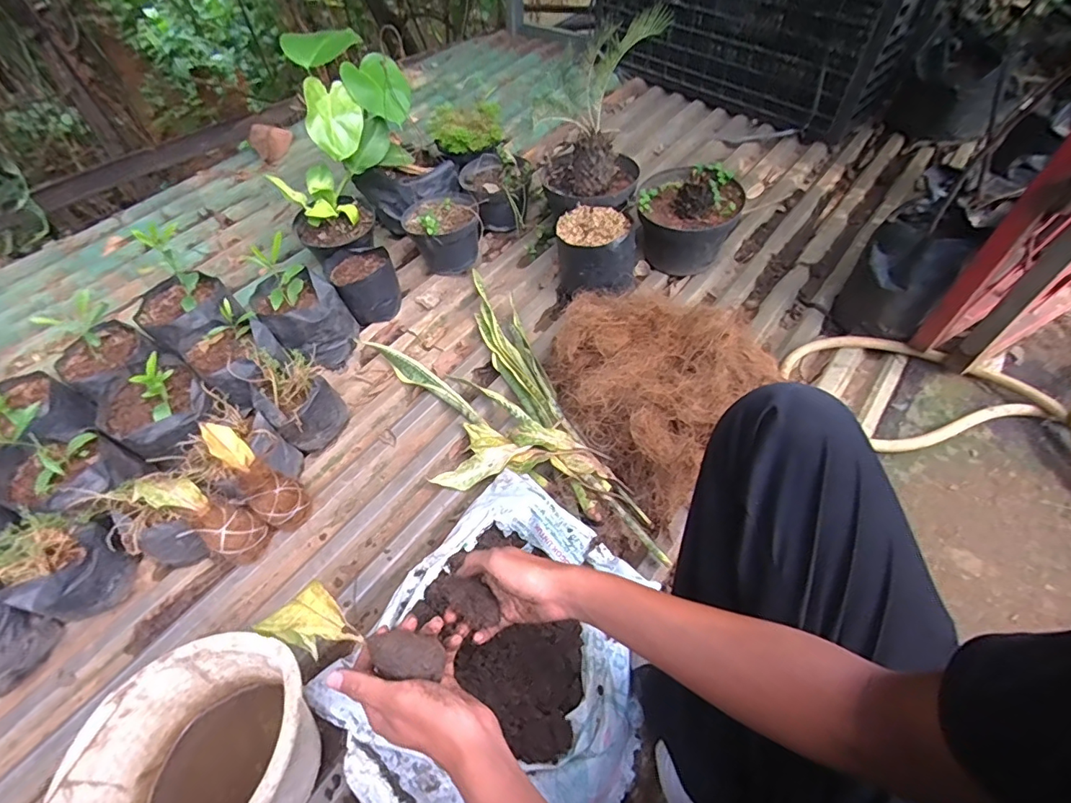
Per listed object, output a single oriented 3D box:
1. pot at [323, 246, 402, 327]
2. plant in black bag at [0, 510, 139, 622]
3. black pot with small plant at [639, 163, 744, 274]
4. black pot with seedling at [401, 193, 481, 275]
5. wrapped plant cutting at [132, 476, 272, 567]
[{"bbox_3d":[-0.364,-0.250,1.083,0.127,0.112,0.127,-1,55,2],"label":"pot"},{"bbox_3d":[-0.694,0.241,0.737,0.122,0.129,0.125,19,58,15],"label":"plant in black bag"},{"bbox_3d":[0.328,-0.405,1.099,0.202,0.179,0.195,-1,55,2],"label":"black pot with small plant"},{"bbox_3d":[-0.209,-0.388,1.155,0.163,0.145,0.179,0,54,0],"label":"black pot with seedling"},{"bbox_3d":[-0.497,0.175,0.757,0.068,0.194,0.074,-11,40,49],"label":"wrapped plant cutting"}]

